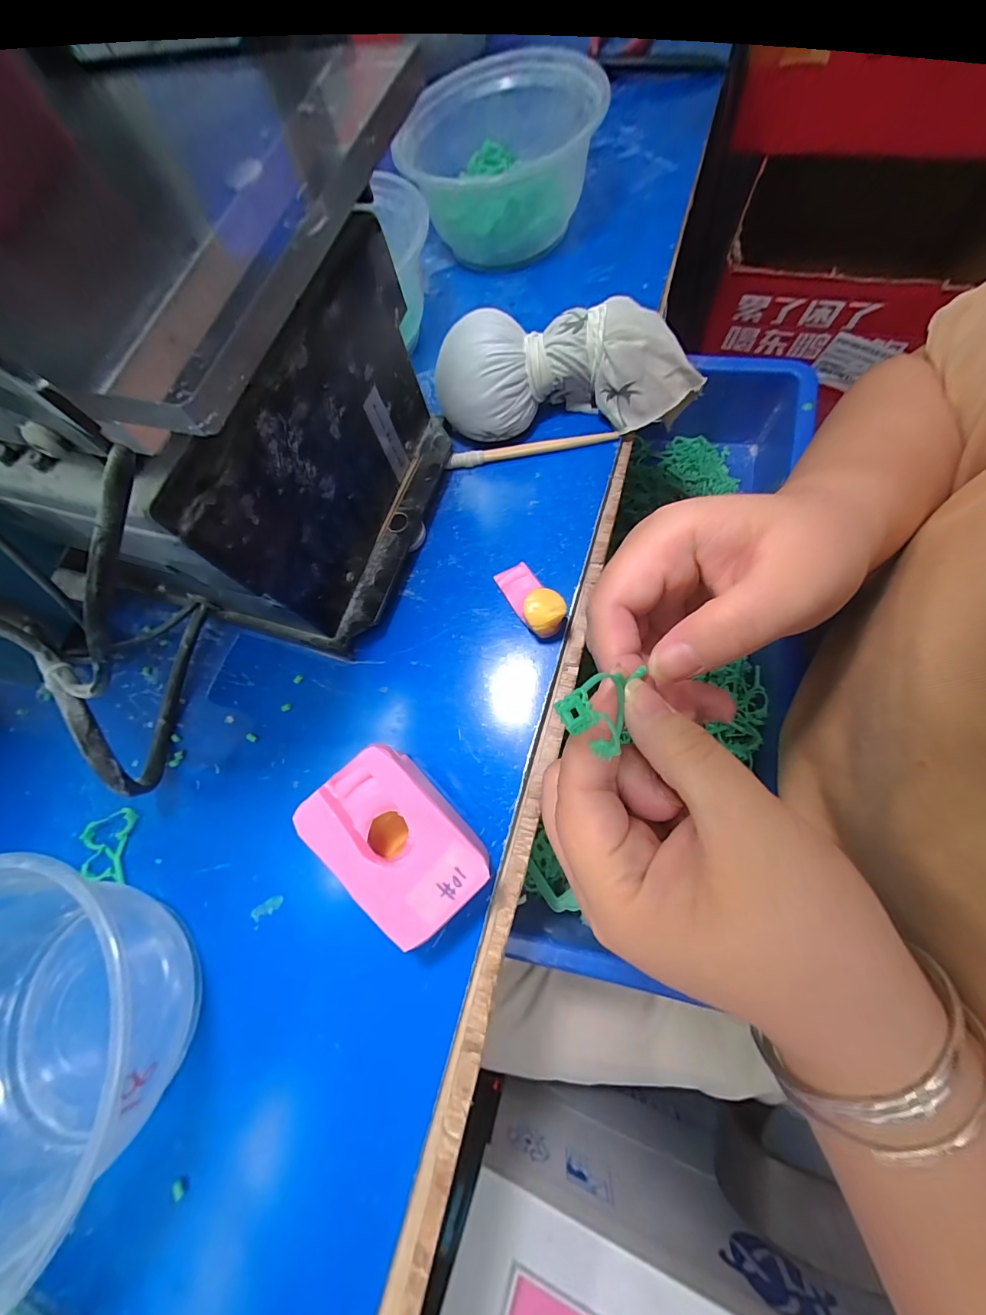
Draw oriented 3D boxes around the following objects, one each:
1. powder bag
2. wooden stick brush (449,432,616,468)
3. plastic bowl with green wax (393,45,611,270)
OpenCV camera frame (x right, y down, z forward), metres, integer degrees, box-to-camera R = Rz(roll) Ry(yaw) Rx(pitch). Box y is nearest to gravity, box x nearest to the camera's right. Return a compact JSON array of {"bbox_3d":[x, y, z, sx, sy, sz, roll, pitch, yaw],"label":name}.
[{"bbox_3d":[0.043,-0.157,0.248,0.145,0.052,0.050,-3,71,8],"label":"powder bag"},{"bbox_3d":[0.022,-0.124,0.258,0.098,0.012,0.007,-7,70,7],"label":"wooden stick brush"},{"bbox_3d":[0.006,-0.326,0.301,0.125,0.079,0.119,0,70,0],"label":"plastic bowl with green wax"}]

